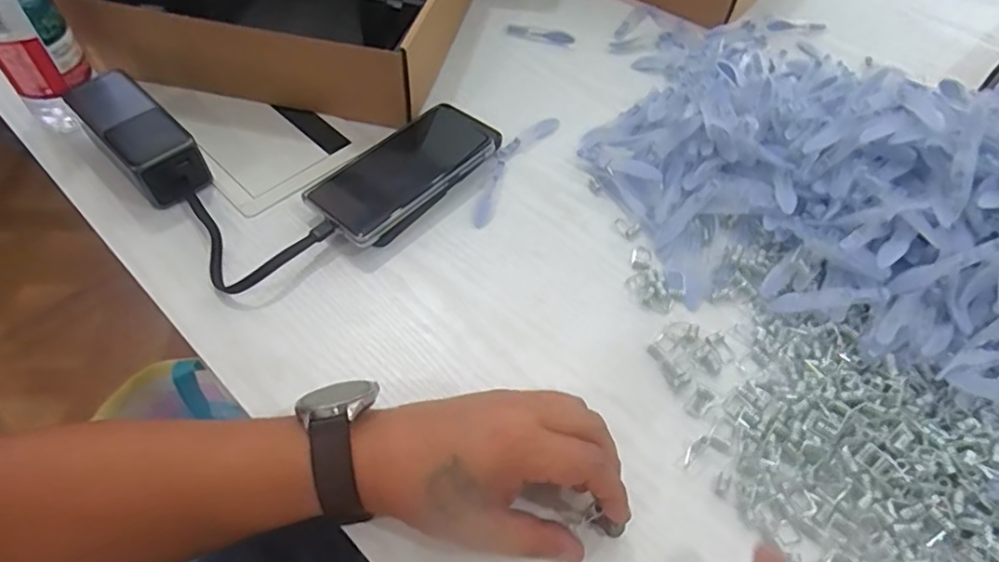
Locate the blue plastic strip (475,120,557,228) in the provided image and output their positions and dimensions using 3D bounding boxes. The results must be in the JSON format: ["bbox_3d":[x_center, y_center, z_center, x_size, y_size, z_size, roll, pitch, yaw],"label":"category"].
[{"bbox_3d":[0.010,-0.107,0.540,0.030,0.007,0.158,26,57,12],"label":"blue plastic strip"}]

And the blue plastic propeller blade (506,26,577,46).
[{"bbox_3d":[0.046,-0.277,0.664,0.076,0.004,0.025,7,55,0],"label":"blue plastic propeller blade"}]

